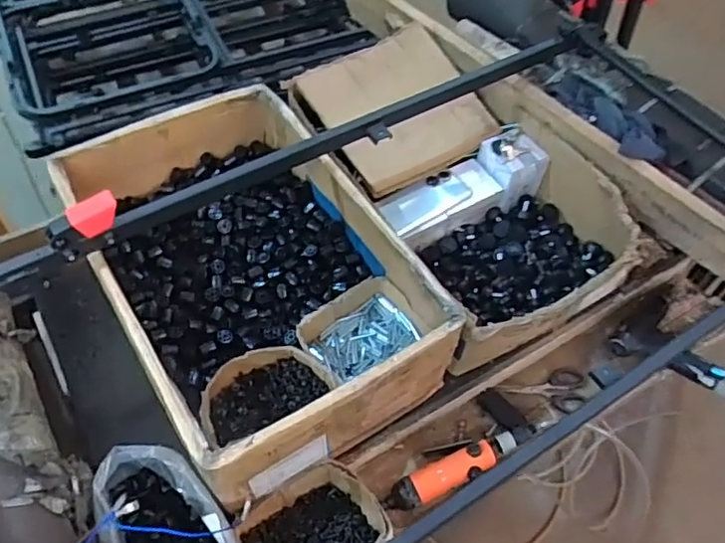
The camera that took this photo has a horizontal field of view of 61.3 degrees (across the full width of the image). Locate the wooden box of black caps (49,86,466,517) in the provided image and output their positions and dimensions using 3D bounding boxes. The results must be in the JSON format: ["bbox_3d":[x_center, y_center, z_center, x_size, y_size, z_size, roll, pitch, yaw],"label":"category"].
[{"bbox_3d":[-0.156,-0.008,0.850,0.366,0.152,0.535,-29,61,-21],"label":"wooden box of black caps"}]

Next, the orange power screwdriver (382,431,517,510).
[{"bbox_3d":[0.117,0.266,0.805,0.190,0.033,0.047,-18,58,-15],"label":"orange power screwdriver"}]

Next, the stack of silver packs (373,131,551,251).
[{"bbox_3d":[0.164,-0.135,0.996,0.288,0.077,0.094,-27,60,-20],"label":"stack of silver packs"}]

